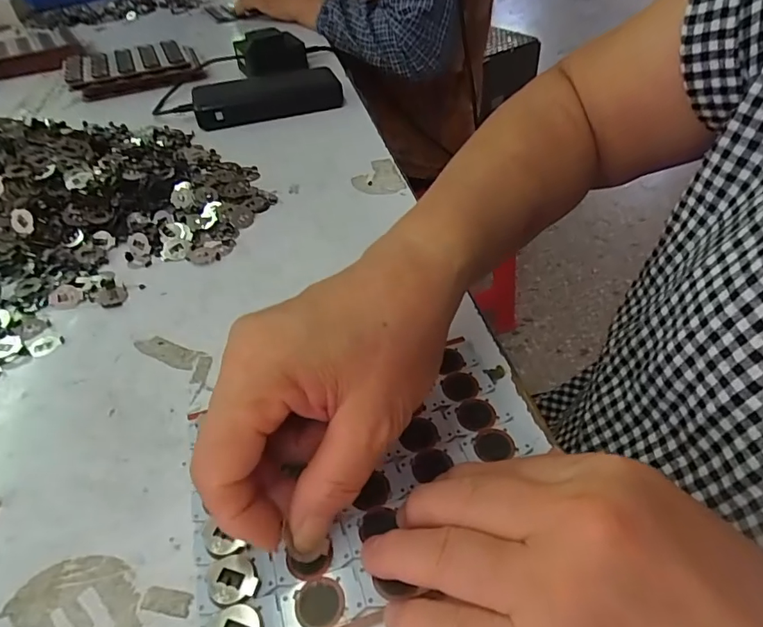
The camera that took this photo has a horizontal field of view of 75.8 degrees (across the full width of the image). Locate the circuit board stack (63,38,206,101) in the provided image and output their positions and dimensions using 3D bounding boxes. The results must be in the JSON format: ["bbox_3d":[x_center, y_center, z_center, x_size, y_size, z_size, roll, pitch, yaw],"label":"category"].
[{"bbox_3d":[-0.311,-0.311,0.617,0.150,0.027,0.099,-19,46,-17],"label":"circuit board stack"}]

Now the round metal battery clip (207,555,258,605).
[{"bbox_3d":[-0.057,0.102,0.187,0.017,0.004,0.018,-1,44,1],"label":"round metal battery clip"}]

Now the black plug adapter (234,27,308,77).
[{"bbox_3d":[-0.138,-0.327,0.609,0.085,0.050,0.034,-5,44,-3],"label":"black plug adapter"}]

